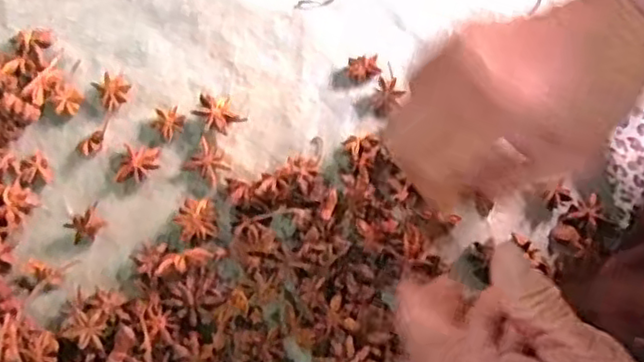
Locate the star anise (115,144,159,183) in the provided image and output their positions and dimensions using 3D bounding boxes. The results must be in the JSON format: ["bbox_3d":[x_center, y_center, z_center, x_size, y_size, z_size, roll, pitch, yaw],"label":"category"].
[{"bbox_3d":[-0.115,-0.011,0.412,0.025,0.009,0.023,2,74,0],"label":"star anise"}]

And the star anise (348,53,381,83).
[{"bbox_3d":[0.027,-0.074,0.434,0.020,0.008,0.017,-13,75,-4],"label":"star anise"}]

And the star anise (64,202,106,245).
[{"bbox_3d":[-0.143,0.026,0.402,0.023,0.014,0.017,-39,78,-10],"label":"star anise"}]

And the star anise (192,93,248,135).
[{"bbox_3d":[-0.067,-0.043,0.421,0.029,0.015,0.023,42,78,11],"label":"star anise"}]

